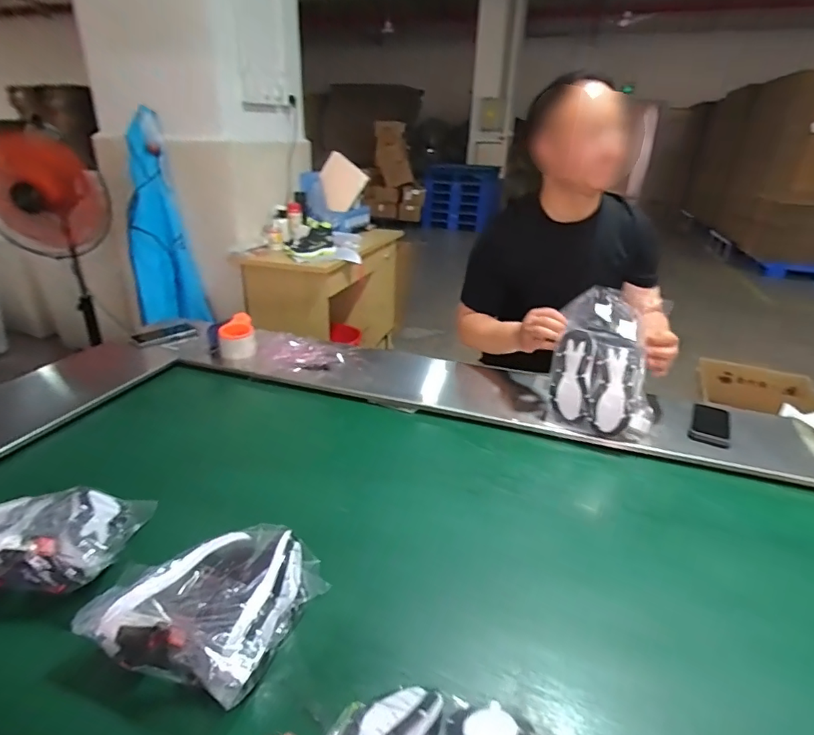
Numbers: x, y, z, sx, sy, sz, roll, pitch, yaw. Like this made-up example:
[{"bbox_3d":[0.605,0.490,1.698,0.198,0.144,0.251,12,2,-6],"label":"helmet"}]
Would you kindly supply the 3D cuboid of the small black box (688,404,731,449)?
[{"bbox_3d":[0.624,0.119,1.002,0.071,0.018,0.142,16,29,29],"label":"small black box"}]

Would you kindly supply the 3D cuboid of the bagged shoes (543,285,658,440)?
[{"bbox_3d":[0.405,-0.012,0.983,0.206,0.287,0.100,13,10,24],"label":"bagged shoes"}]

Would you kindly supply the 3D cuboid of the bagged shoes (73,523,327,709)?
[{"bbox_3d":[-0.232,0.268,0.590,0.208,0.072,0.202,11,26,18],"label":"bagged shoes"}]

